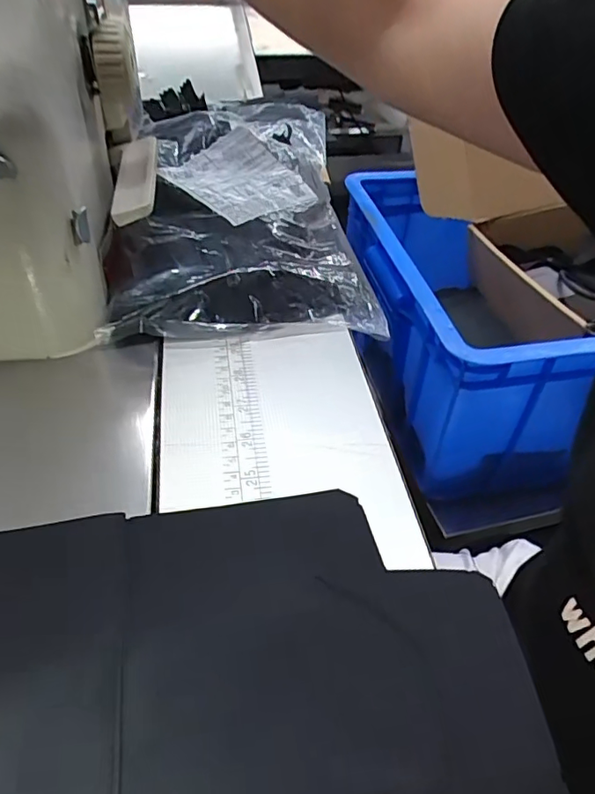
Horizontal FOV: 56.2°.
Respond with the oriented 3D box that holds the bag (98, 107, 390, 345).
[{"bbox_3d":[-0.044,-0.143,0.408,0.179,0.035,0.235,-2,57,-16],"label":"bag"}]

